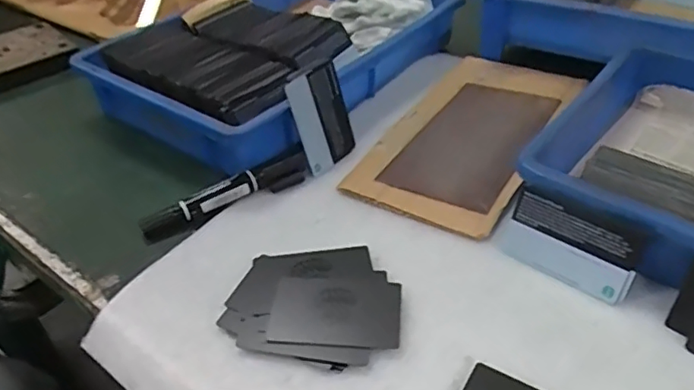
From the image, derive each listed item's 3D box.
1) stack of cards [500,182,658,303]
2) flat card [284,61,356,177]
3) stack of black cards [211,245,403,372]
[{"bbox_3d":[0.154,0.032,0.409,0.089,0.055,0.010,27,27,29],"label":"stack of cards"},{"bbox_3d":[-0.020,-0.068,0.517,0.007,0.086,0.064,11,39,41],"label":"flat card"},{"bbox_3d":[-0.020,0.071,0.403,0.114,0.007,0.095,8,43,14],"label":"stack of black cards"}]

